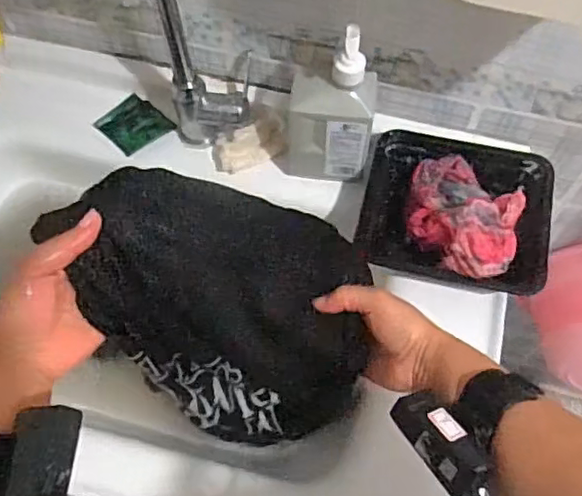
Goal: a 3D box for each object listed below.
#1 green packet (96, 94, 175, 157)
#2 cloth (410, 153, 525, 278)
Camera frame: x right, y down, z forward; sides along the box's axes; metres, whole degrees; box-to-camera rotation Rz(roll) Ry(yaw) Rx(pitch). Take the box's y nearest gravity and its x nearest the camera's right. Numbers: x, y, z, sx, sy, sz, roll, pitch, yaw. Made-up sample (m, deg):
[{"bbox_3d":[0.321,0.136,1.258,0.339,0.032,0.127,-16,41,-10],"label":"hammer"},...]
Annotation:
[{"bbox_3d":[-0.201,-0.157,0.761,0.073,0.012,0.079,-40,70,-19],"label":"green packet"},{"bbox_3d":[0.176,-0.039,0.624,0.102,0.056,0.143,-29,67,-14],"label":"cloth"}]

